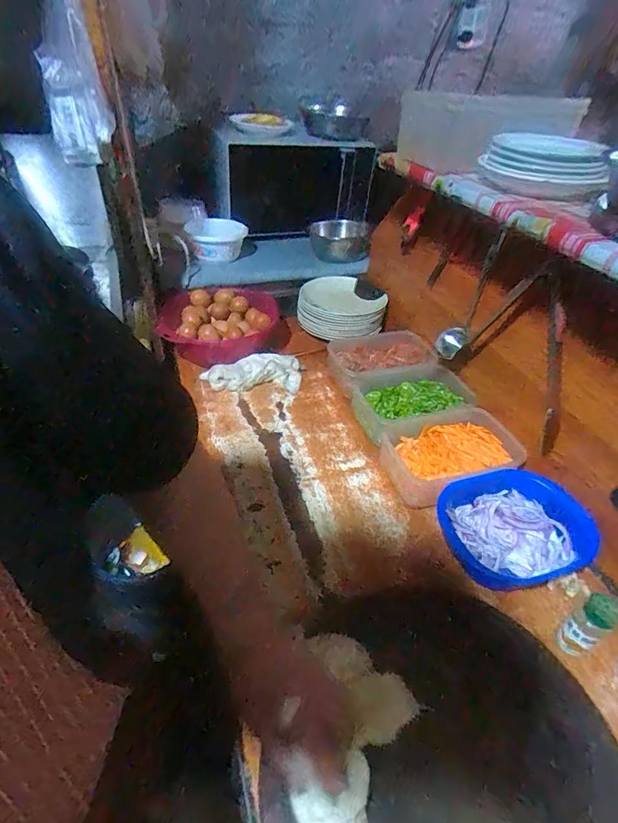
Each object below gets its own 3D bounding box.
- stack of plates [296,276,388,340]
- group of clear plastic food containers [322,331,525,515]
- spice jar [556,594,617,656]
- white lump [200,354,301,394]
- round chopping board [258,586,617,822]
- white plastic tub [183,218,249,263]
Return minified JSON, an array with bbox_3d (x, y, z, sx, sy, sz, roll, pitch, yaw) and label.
[{"bbox_3d":[0.087,-0.273,1.126,0.231,0.089,0.209,15,41,10],"label":"stack of plates"},{"bbox_3d":[0.208,-0.033,0.866,0.237,0.085,0.461,-10,43,-19],"label":"group of clear plastic food containers"},{"bbox_3d":[0.341,0.268,0.524,0.033,0.110,0.035,4,40,-3],"label":"spice jar"},{"bbox_3d":[-0.129,-0.087,0.956,0.221,0.047,0.095,0,40,-7],"label":"white lump"},{"bbox_3d":[0.145,0.352,0.431,0.324,0.055,0.364,16,41,11],"label":"round chopping board"},{"bbox_3d":[-0.254,-0.477,1.170,0.163,0.071,0.142,-8,42,-16],"label":"white plastic tub"}]

